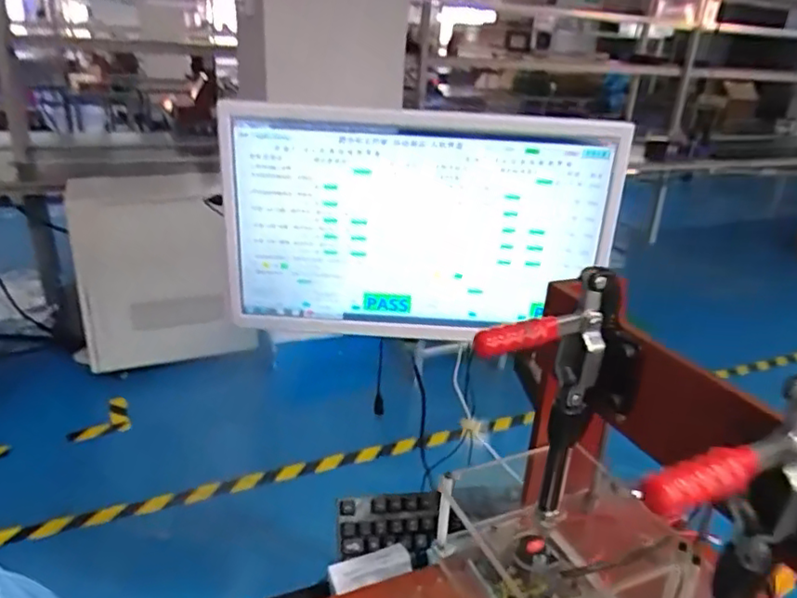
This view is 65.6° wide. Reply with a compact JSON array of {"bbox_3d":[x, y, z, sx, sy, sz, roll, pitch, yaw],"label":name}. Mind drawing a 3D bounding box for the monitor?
[{"bbox_3d":[0.015,-0.075,0.704,0.427,0.262,0.036,6,23,4],"label":"monitor"}]

